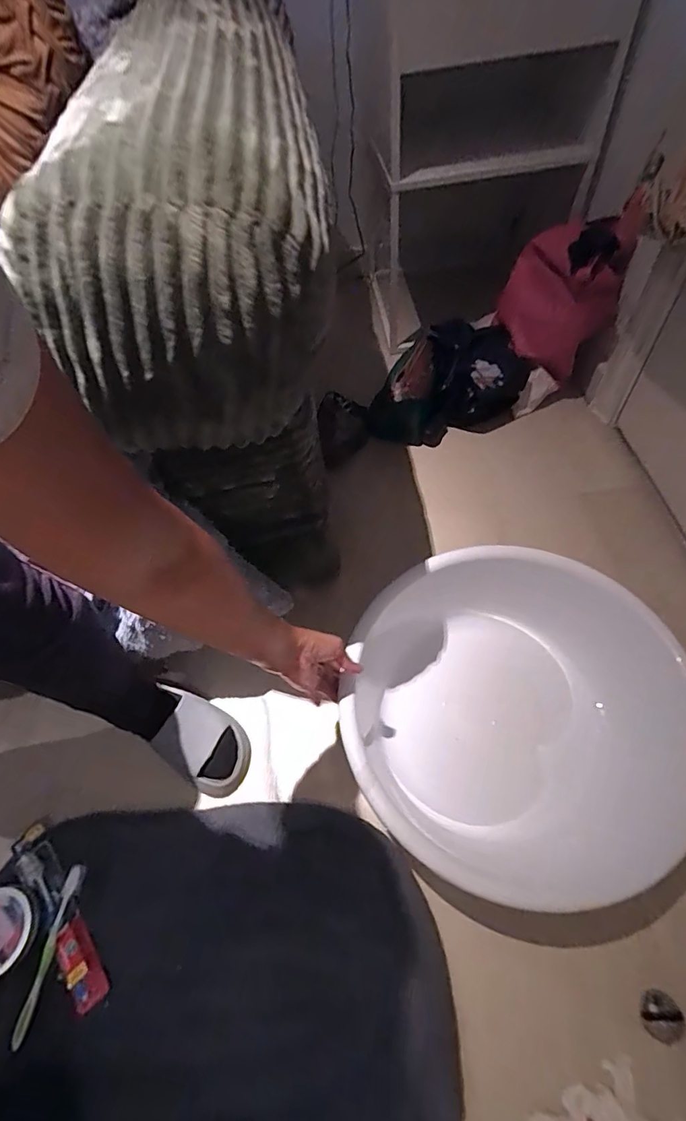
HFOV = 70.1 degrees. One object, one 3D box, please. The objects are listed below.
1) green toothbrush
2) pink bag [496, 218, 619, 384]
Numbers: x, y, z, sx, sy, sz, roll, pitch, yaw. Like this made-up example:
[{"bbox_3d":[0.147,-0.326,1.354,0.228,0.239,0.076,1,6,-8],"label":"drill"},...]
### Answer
[{"bbox_3d":[-0.367,0.484,0.607,0.022,0.018,0.181,8,59,10],"label":"green toothbrush"},{"bbox_3d":[0.440,-0.514,1.029,0.116,0.279,0.240,-31,60,-14],"label":"pink bag"}]

